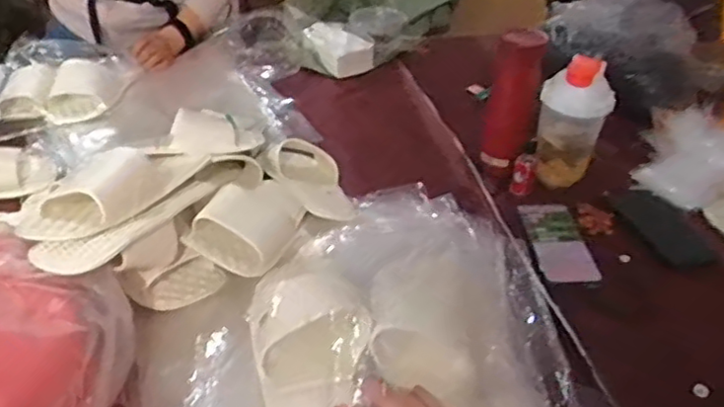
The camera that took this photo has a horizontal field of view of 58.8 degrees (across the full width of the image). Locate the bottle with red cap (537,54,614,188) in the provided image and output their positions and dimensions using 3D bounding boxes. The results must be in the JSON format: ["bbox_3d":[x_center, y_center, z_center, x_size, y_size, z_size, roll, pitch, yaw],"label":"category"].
[{"bbox_3d":[0.302,-0.114,0.937,0.096,0.177,0.081,16,38,15],"label":"bottle with red cap"}]

